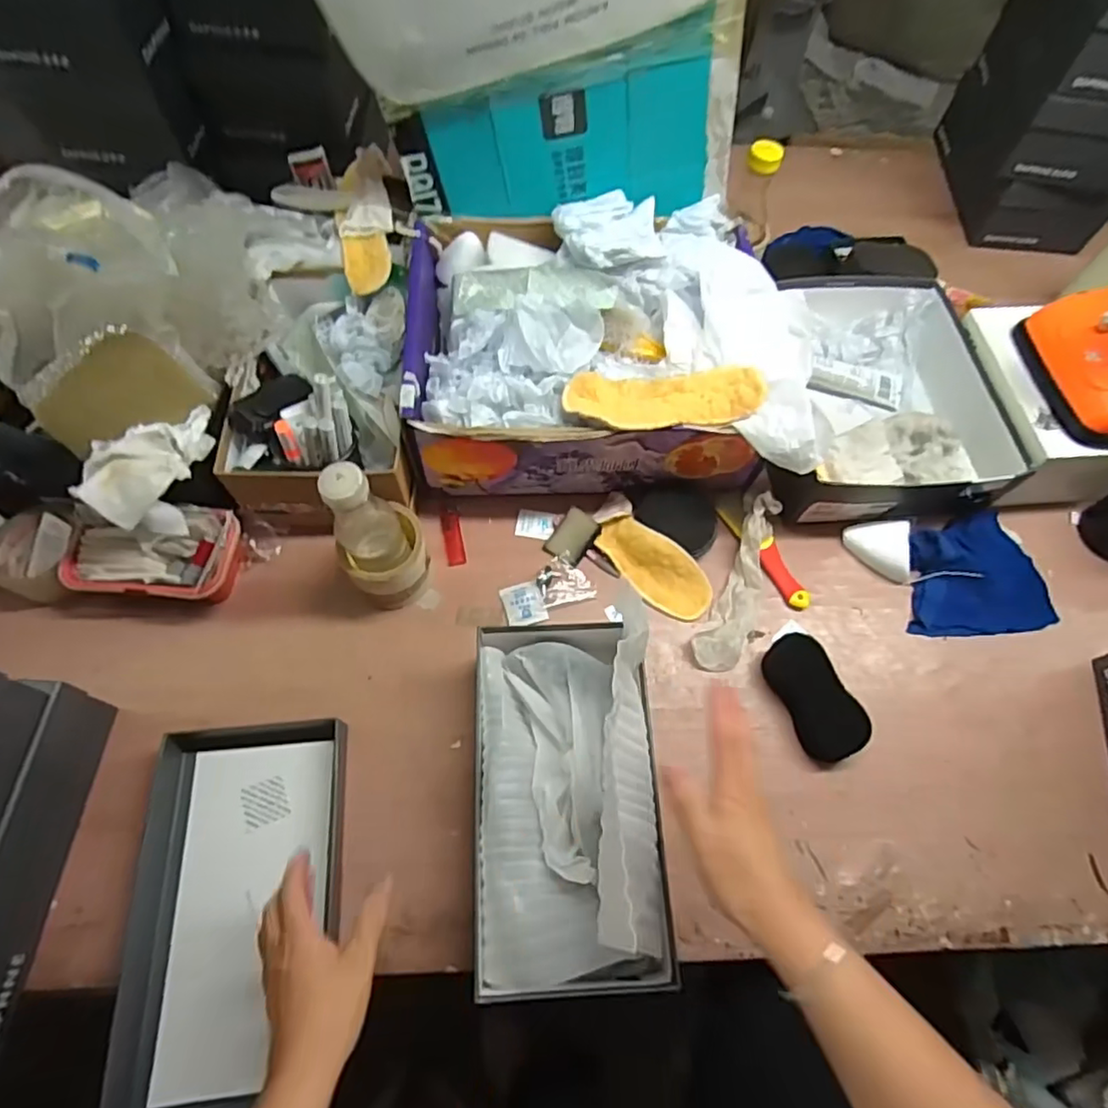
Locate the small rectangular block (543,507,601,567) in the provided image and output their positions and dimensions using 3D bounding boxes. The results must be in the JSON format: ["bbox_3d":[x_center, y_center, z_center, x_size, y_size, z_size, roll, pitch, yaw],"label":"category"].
[{"bbox_3d":[0.021,-0.020,0.722,0.044,0.007,0.059,35,96,9],"label":"small rectangular block"}]

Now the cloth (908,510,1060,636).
[{"bbox_3d":[0.490,0.020,0.729,0.156,0.034,0.147,1,65,-2],"label":"cloth"}]

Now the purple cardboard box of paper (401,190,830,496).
[{"bbox_3d":[0.055,-0.233,0.731,0.427,0.188,0.334,0,65,-3],"label":"purple cardboard box of paper"}]

